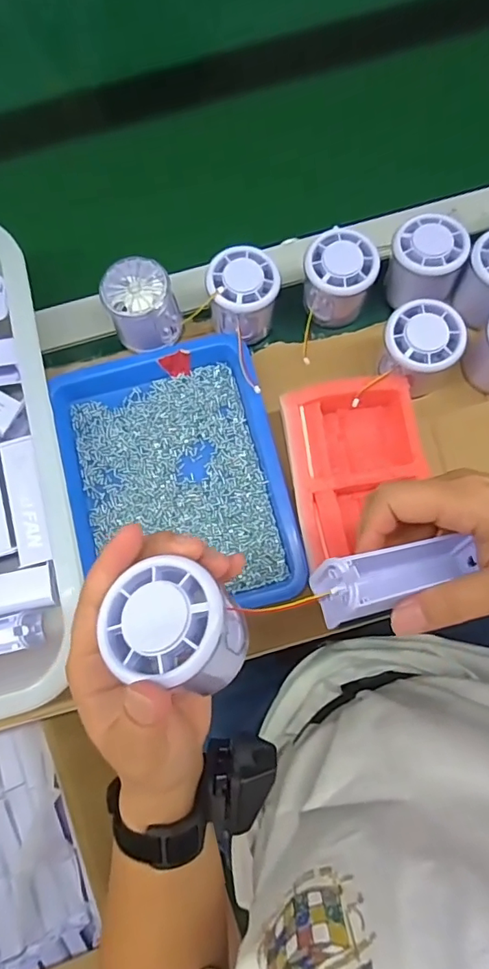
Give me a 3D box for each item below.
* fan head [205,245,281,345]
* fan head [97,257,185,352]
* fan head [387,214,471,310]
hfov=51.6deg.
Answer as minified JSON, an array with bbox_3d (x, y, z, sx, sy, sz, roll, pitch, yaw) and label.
[{"bbox_3d":[-0.001,-0.153,0.416,0.055,0.053,0.059,0,79,2],"label":"fan head"},{"bbox_3d":[-0.084,-0.147,0.419,0.055,0.051,0.055,0,79,2],"label":"fan head"},{"bbox_3d":[0.146,-0.180,0.415,0.055,0.058,0.053,0,79,2],"label":"fan head"}]

